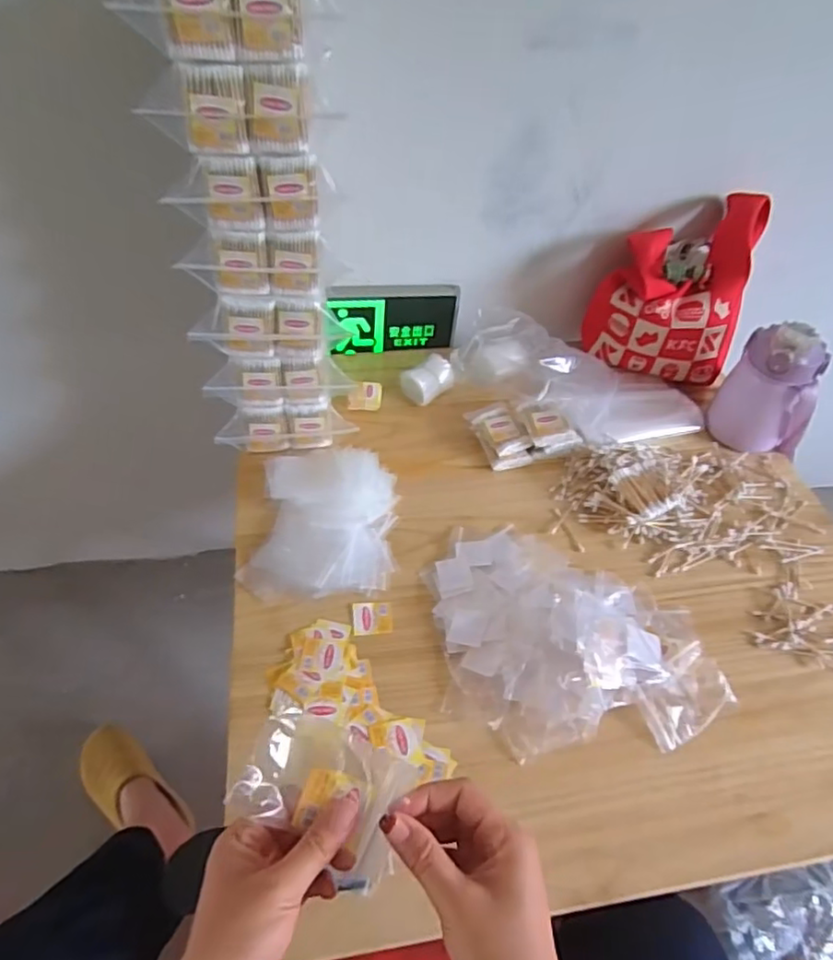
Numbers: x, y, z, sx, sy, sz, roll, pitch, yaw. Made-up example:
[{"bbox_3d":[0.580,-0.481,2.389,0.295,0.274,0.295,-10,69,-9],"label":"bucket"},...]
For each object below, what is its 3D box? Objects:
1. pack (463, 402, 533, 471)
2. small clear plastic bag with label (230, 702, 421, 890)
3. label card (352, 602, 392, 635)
[{"bbox_3d":[0.116,-0.061,0.861,0.057,0.034,0.111,-12,49,-15],"label":"pack"},{"bbox_3d":[-0.053,0.187,0.370,0.103,0.016,0.071,31,78,0],"label":"small clear plastic bag with label"},{"bbox_3d":[-0.049,0.154,0.683,0.043,0.004,0.038,-2,58,-6],"label":"label card"}]

